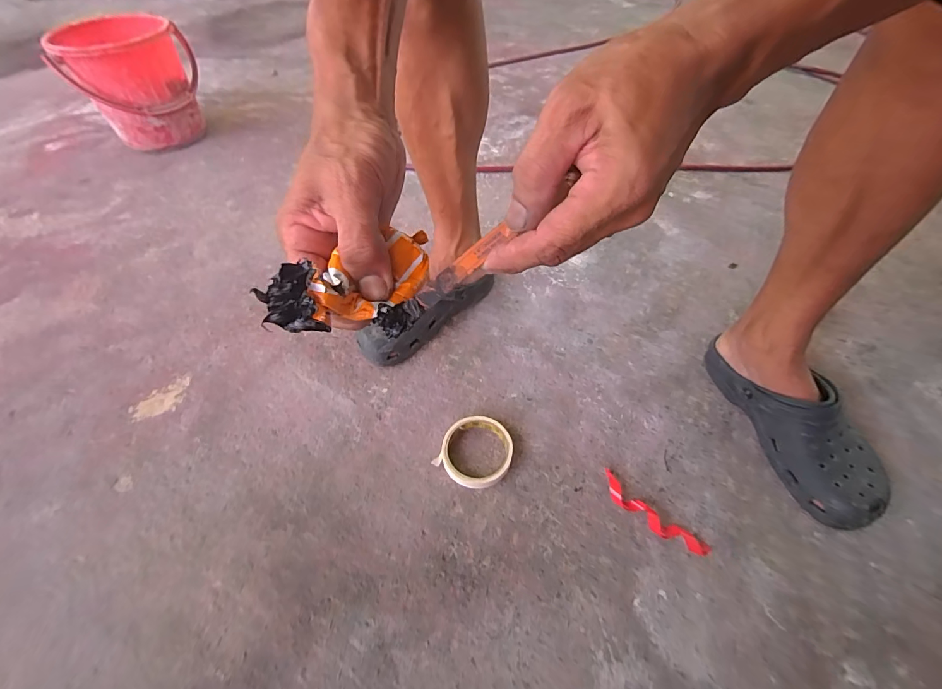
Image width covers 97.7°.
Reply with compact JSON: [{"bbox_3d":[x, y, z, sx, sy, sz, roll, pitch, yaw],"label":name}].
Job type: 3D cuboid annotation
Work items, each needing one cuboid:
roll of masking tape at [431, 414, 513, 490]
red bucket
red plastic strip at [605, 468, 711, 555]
[{"bbox_3d":[0.008,0.137,0.530,0.088,0.021,0.092,0,53,0],"label":"roll of masking tape"},{"bbox_3d":[-0.805,-0.634,1.015,0.261,0.242,0.261,-26,56,-19],"label":"red bucket"},{"bbox_3d":[0.212,0.201,0.484,0.131,0.015,0.029,36,61,24],"label":"red plastic strip"}]

